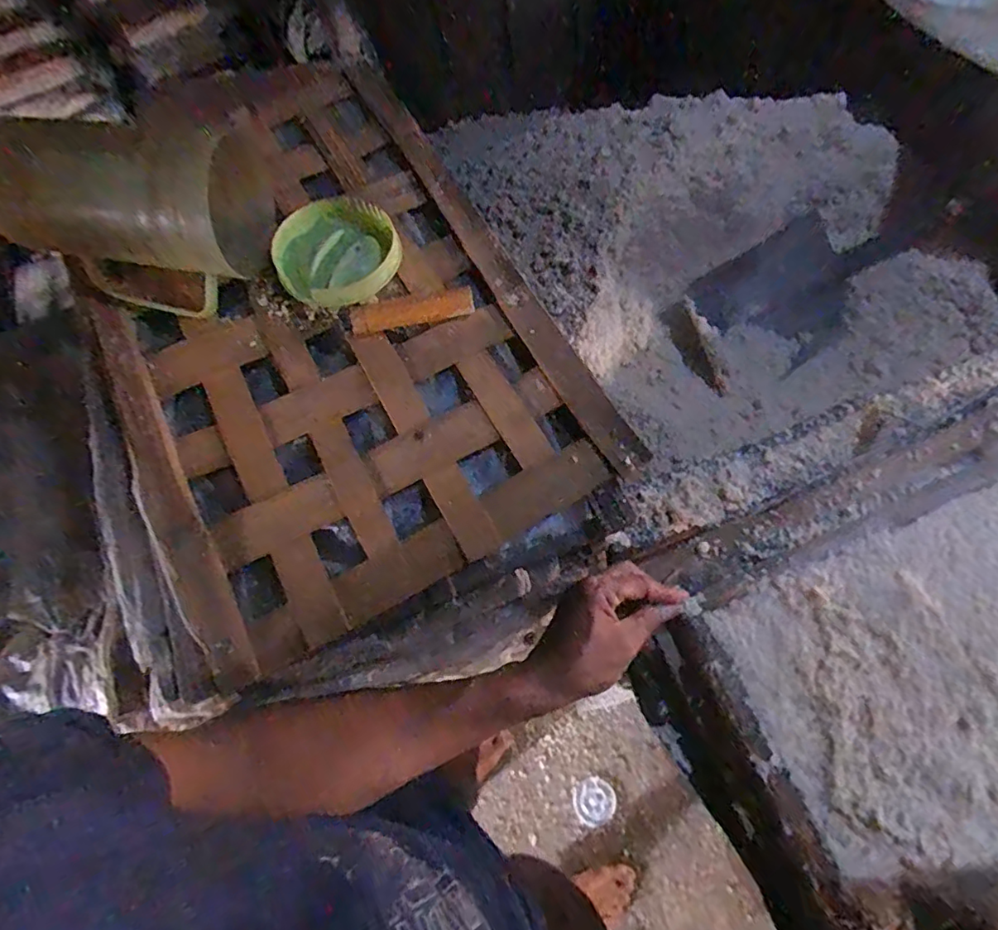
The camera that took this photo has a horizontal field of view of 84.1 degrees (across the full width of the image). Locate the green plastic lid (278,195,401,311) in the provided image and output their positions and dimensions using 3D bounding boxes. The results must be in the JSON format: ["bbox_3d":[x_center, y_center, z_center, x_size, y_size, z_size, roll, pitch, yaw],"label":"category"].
[{"bbox_3d":[-0.149,-0.195,0.499,0.108,0.021,0.108,0,68,1],"label":"green plastic lid"}]

